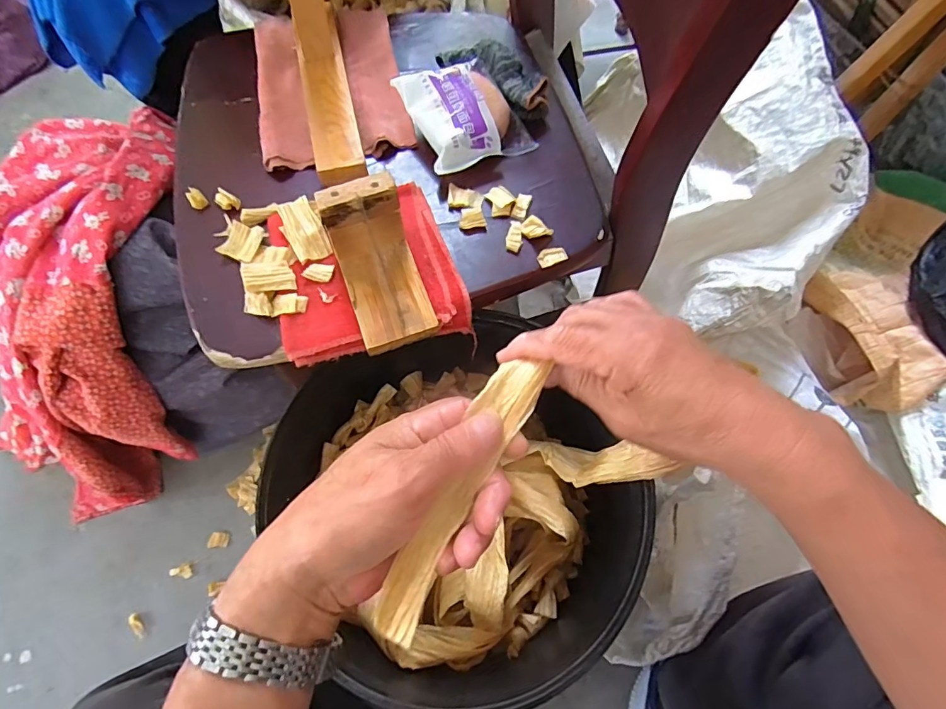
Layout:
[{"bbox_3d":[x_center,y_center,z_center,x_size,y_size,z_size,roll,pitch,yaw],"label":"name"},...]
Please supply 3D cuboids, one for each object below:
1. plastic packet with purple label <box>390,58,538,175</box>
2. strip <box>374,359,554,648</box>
[{"bbox_3d":[-0.007,-0.236,0.466,0.108,0.040,0.108,-20,68,-8],"label":"plastic packet with purple label"},{"bbox_3d":[-0.004,0.068,0.255,0.029,0.016,0.157,25,69,11],"label":"strip"}]

